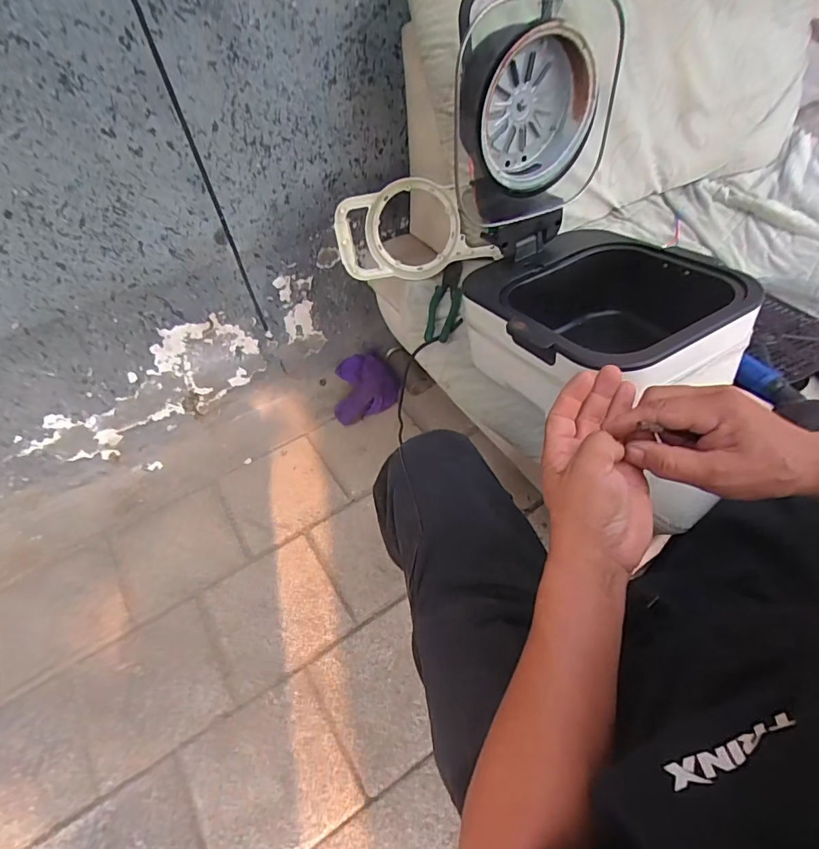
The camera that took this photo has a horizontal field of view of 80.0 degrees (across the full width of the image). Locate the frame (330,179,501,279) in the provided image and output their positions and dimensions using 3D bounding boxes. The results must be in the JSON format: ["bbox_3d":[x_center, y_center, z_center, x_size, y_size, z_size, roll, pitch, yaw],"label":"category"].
[{"bbox_3d":[0.005,-0.356,0.889,0.280,0.165,0.057,-12,34,9],"label":"frame"}]

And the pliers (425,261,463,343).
[{"bbox_3d":[0.066,-0.223,0.894,0.054,0.014,0.151,14,87,14],"label":"pliers"}]

